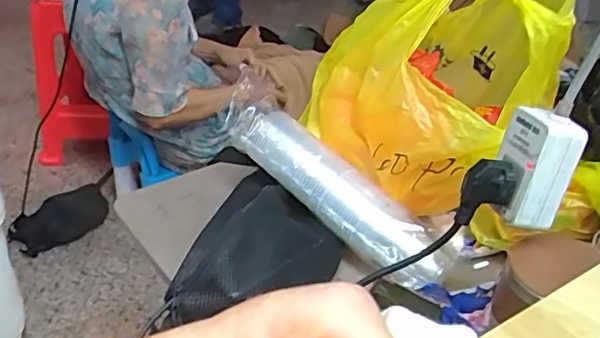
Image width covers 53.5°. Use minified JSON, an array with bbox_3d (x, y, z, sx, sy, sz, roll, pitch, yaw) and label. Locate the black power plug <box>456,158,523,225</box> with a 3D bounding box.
[{"bbox_3d":[0.152,0.020,0.482,0.040,0.056,0.018,12,34,18],"label":"black power plug"}]

